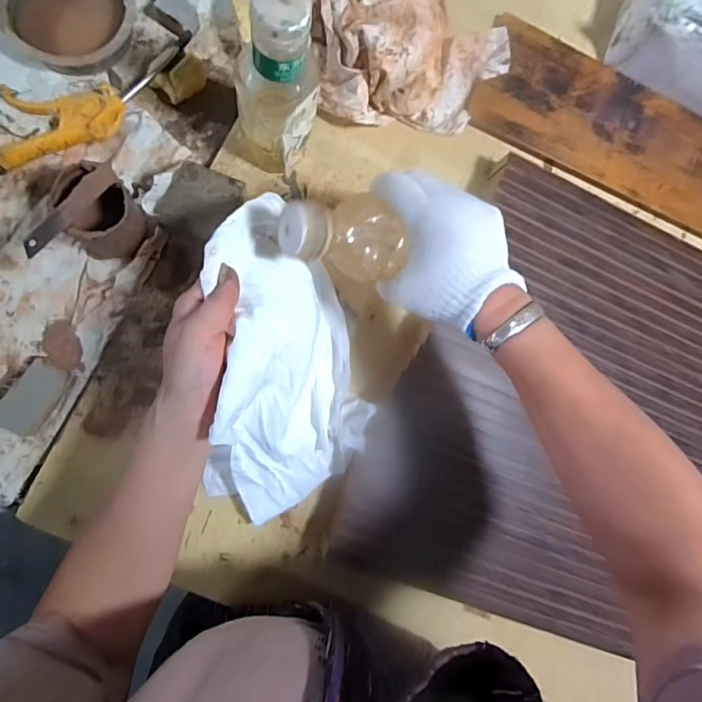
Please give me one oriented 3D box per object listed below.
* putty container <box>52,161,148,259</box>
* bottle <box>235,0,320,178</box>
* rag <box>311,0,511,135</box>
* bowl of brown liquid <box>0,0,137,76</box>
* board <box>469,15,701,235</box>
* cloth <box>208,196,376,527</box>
[{"bbox_3d":[-0.232,-0.128,0.449,0.062,0.079,0.068,-11,91,-10],"label":"putty container"},{"bbox_3d":[-0.061,-0.219,0.416,0.053,0.222,0.070,44,83,-7],"label":"bottle"},{"bbox_3d":[0.066,-0.325,0.490,0.222,0.085,0.168,-6,90,-10],"label":"rag"},{"bbox_3d":[-0.280,-0.339,0.467,0.120,0.041,0.121,0,89,-10],"label":"bowl of brown liquid"},{"bbox_3d":[0.499,-0.193,0.599,0.739,0.020,0.152,19,86,-9],"label":"board"},{"bbox_3d":[-0.053,0.019,0.421,0.146,0.140,0.276,5,88,-10],"label":"cloth"}]

